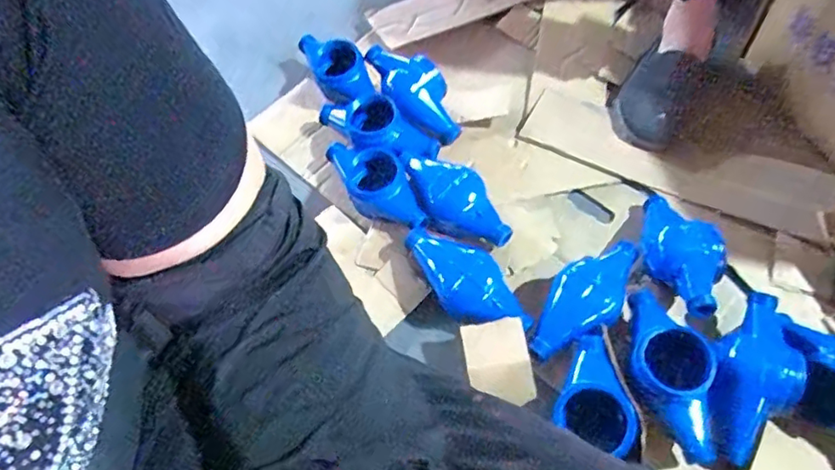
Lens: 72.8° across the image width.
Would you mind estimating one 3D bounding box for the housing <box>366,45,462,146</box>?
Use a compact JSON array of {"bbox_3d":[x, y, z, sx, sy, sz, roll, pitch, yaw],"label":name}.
[{"bbox_3d":[-0.007,-0.226,0.873,0.073,0.067,0.194,-38,83,-16],"label":"housing"}]

